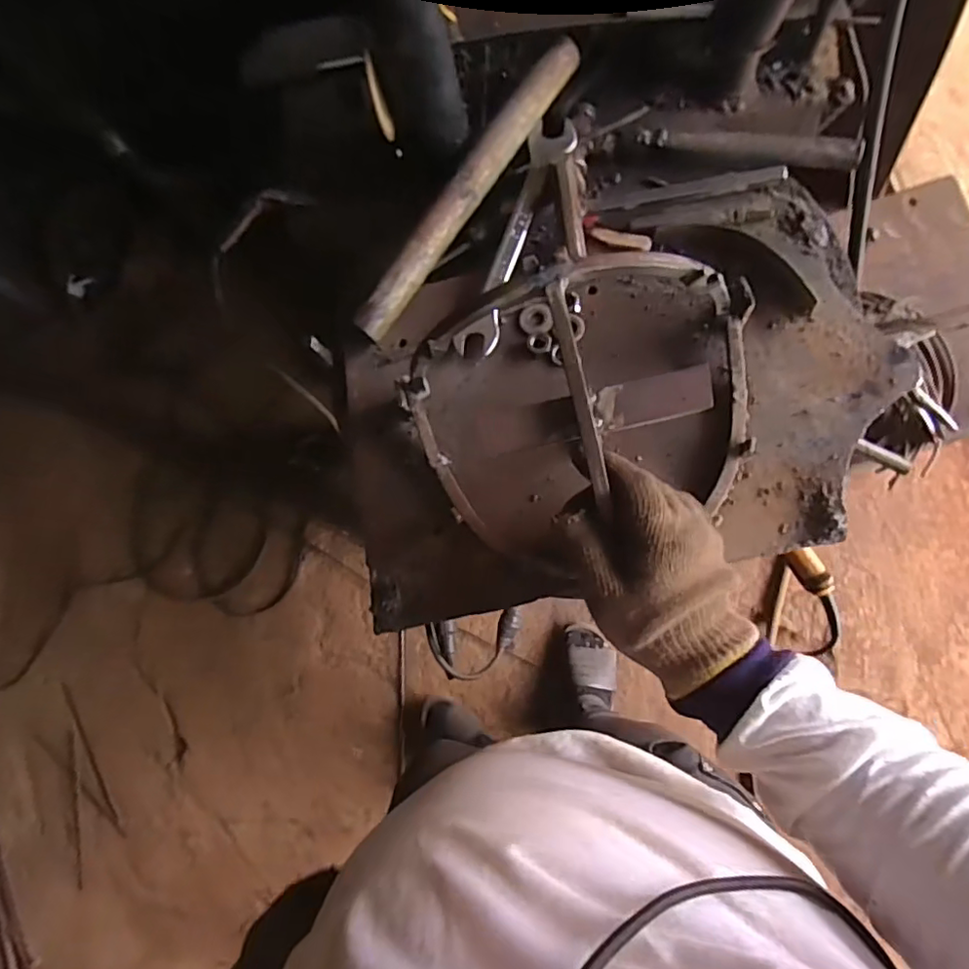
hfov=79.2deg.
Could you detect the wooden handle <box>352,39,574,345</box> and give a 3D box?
[{"bbox_3d":[-0.015,-0.244,0.486,0.027,0.027,0.286,36,87,12],"label":"wooden handle"}]

